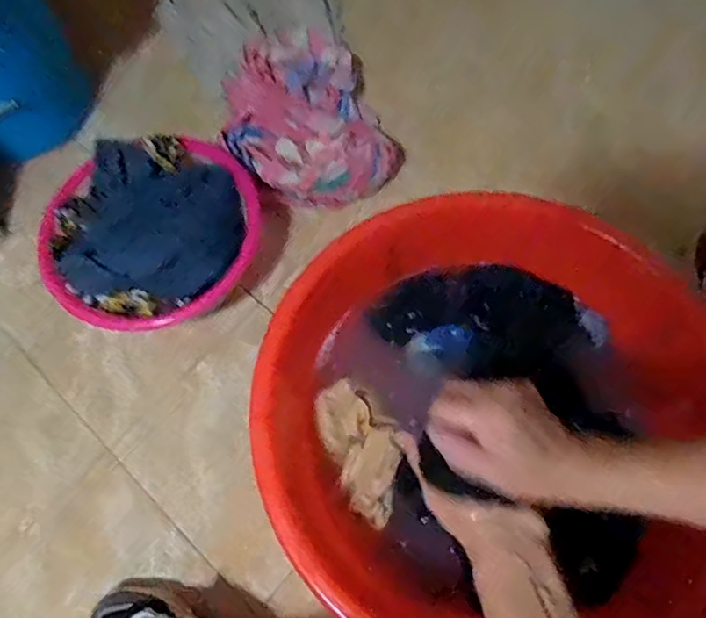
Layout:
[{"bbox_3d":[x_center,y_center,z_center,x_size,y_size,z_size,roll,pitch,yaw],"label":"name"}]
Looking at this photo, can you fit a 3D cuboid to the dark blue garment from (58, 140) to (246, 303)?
[{"bbox_3d":[-0.290,-0.117,0.758,0.235,0.075,0.251,11,70,7],"label":"dark blue garment"}]

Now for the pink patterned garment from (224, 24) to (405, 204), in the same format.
[{"bbox_3d":[-0.078,-0.327,0.875,0.262,0.123,0.310,-6,69,0],"label":"pink patterned garment"}]

